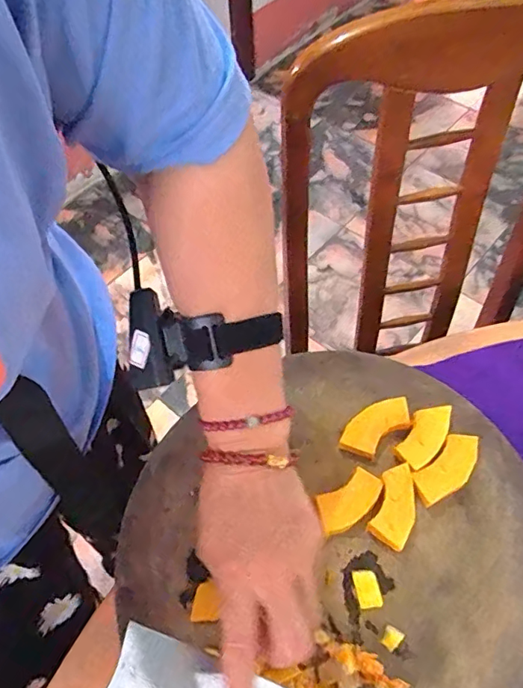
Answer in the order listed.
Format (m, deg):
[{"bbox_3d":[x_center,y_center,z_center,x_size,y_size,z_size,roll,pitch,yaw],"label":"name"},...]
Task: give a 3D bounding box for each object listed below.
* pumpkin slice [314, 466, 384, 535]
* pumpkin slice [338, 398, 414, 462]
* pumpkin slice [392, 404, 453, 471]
[{"bbox_3d":[0.074,0.132,0.439,0.060,0.009,0.032,-31,62,-17],"label":"pumpkin slice"},{"bbox_3d":[0.102,0.074,0.465,0.068,0.009,0.036,-36,63,-4],"label":"pumpkin slice"},{"bbox_3d":[0.144,0.080,0.458,0.032,0.013,0.062,31,64,19],"label":"pumpkin slice"}]

